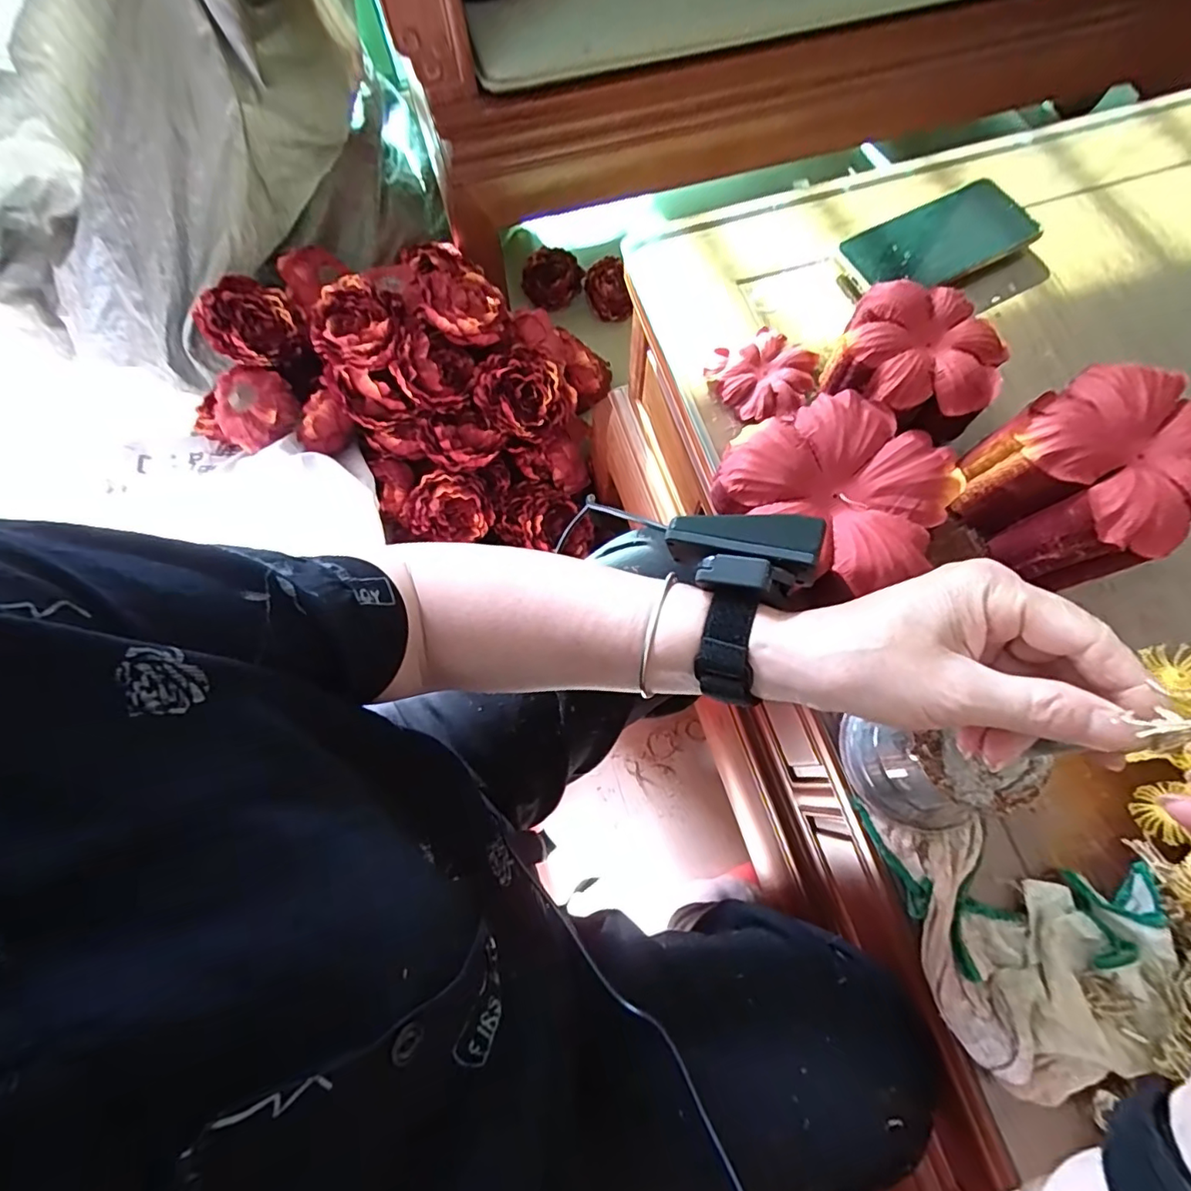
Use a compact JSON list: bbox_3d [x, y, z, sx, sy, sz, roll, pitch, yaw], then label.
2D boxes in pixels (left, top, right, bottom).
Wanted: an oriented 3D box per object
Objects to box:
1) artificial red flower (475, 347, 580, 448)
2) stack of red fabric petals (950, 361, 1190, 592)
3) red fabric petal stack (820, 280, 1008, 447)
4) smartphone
[{"bbox_3d":[-0.090,-0.262,0.763,0.125,0.104,0.097,-32,75,-9],"label":"artificial red flower"},{"bbox_3d":[0.302,-0.071,0.349,0.112,0.078,0.107,-29,74,-8],"label":"stack of red fabric petals"},{"bbox_3d":[0.215,-0.157,0.396,0.092,0.060,0.111,-35,75,-9],"label":"red fabric petal stack"},{"bbox_3d":[0.274,-0.283,0.456,0.152,0.009,0.072,-27,77,-8],"label":"smartphone"}]

